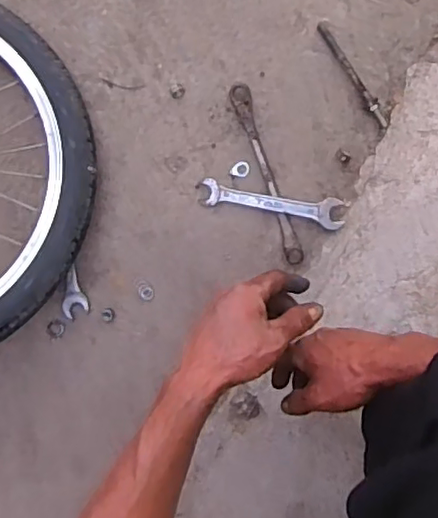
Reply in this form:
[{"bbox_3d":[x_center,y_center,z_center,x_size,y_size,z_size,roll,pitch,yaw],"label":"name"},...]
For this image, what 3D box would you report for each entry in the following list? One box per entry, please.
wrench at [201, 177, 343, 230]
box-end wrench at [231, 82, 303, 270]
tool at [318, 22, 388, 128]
[{"bbox_3d":[0.063,-0.066,0.740,0.170,0.014,0.035,9,91,6],"label":"wrench"},{"bbox_3d":[0.057,-0.104,0.737,0.026,0.016,0.227,-18,89,6],"label":"box-end wrench"},{"bbox_3d":[0.158,-0.219,0.727,0.013,0.009,0.146,-33,87,5],"label":"tool"}]

